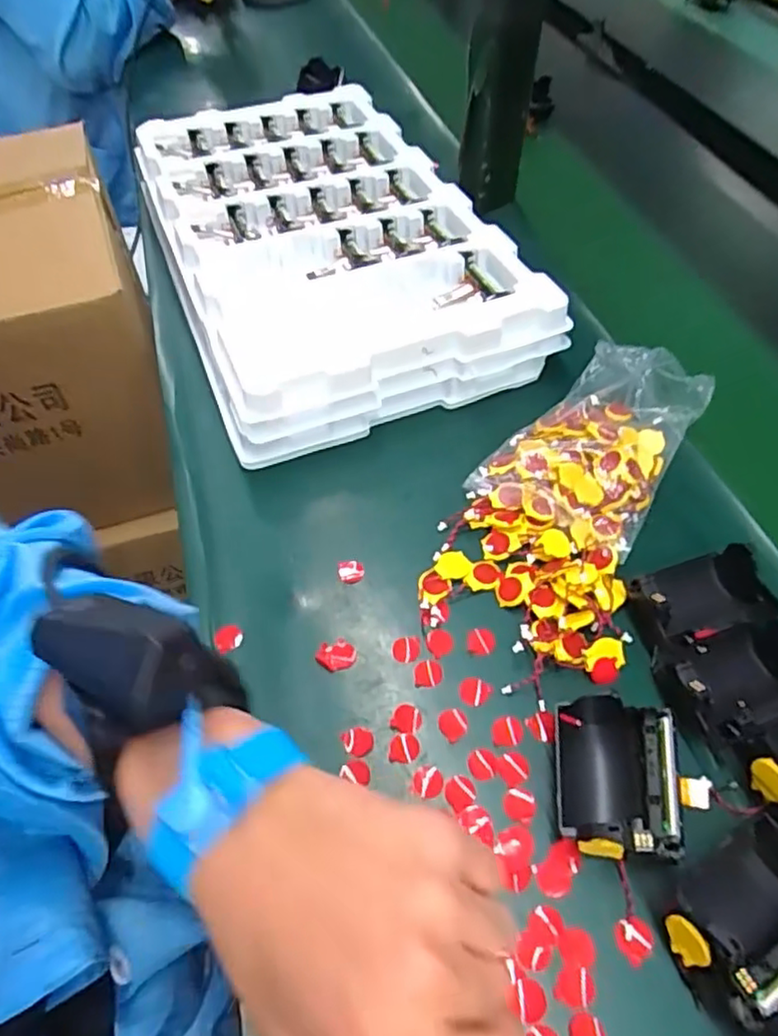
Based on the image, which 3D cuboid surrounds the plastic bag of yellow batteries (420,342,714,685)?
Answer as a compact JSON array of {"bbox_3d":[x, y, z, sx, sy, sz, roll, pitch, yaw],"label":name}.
[{"bbox_3d":[0.120,-0.023,0.429,0.125,0.049,0.241,21,56,16],"label":"plastic bag of yellow batteries"}]

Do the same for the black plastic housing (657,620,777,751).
[{"bbox_3d":[0.183,0.087,0.344,0.083,0.036,0.049,-17,55,-12],"label":"black plastic housing"}]

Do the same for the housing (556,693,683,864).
[{"bbox_3d":[0.113,0.126,0.321,0.059,0.035,0.075,8,54,6],"label":"housing"}]

